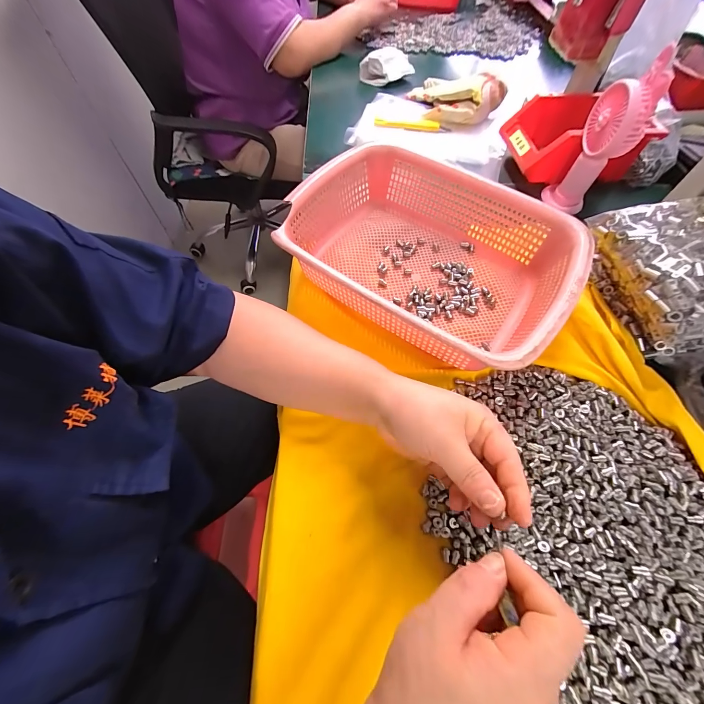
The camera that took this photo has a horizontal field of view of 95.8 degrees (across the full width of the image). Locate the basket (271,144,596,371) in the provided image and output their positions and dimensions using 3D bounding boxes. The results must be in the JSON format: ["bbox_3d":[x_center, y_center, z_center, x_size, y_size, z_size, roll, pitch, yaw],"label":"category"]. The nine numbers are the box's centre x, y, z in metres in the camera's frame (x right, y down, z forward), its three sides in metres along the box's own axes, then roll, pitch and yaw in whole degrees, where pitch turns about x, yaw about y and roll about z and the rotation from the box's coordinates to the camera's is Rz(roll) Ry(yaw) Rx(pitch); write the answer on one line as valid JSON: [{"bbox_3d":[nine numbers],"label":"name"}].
[{"bbox_3d":[0.079,-0.108,0.355,0.294,0.075,0.216,33,65,16],"label":"basket"}]

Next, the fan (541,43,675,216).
[{"bbox_3d":[0.321,-0.264,0.413,0.051,0.178,0.066,9,62,5],"label":"fan"}]

